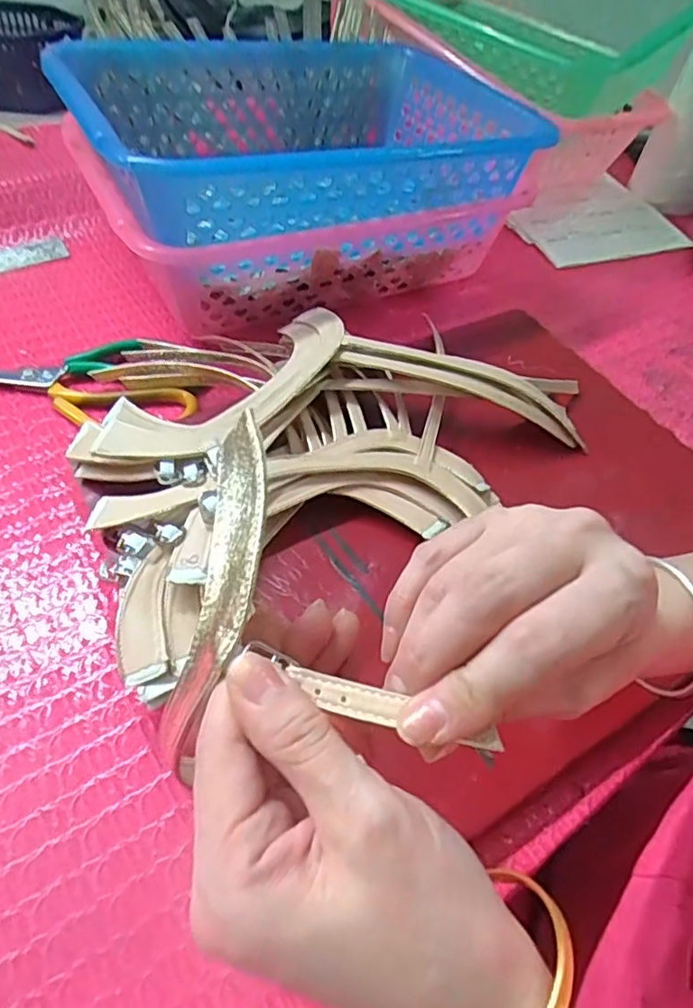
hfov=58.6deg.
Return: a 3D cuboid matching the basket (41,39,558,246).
[{"bbox_3d":[-0.034,-0.303,0.515,0.352,0.096,0.275,-23,58,-23],"label":"basket"}]

